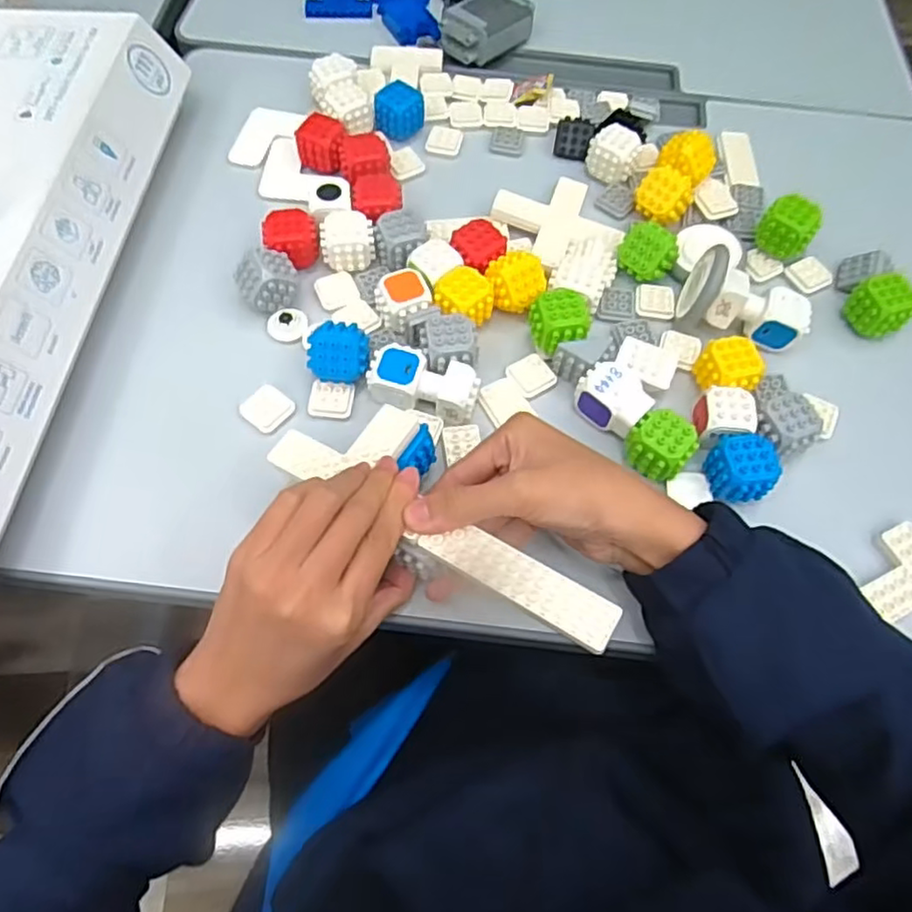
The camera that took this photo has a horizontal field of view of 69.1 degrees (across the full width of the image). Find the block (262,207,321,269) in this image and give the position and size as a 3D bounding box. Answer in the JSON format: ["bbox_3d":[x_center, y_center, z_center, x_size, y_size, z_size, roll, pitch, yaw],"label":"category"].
[{"bbox_3d":[-0.117,-0.153,0.477,0.037,0.034,0.033,-12,64,-9],"label":"block"}]

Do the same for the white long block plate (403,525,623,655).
[{"bbox_3d":[0.029,0.058,0.324,0.104,0.004,0.026,26,64,19],"label":"white long block plate"}]

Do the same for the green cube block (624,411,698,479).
[{"bbox_3d":[0.125,-0.005,0.410,0.038,0.033,0.031,32,66,14],"label":"green cube block"}]

